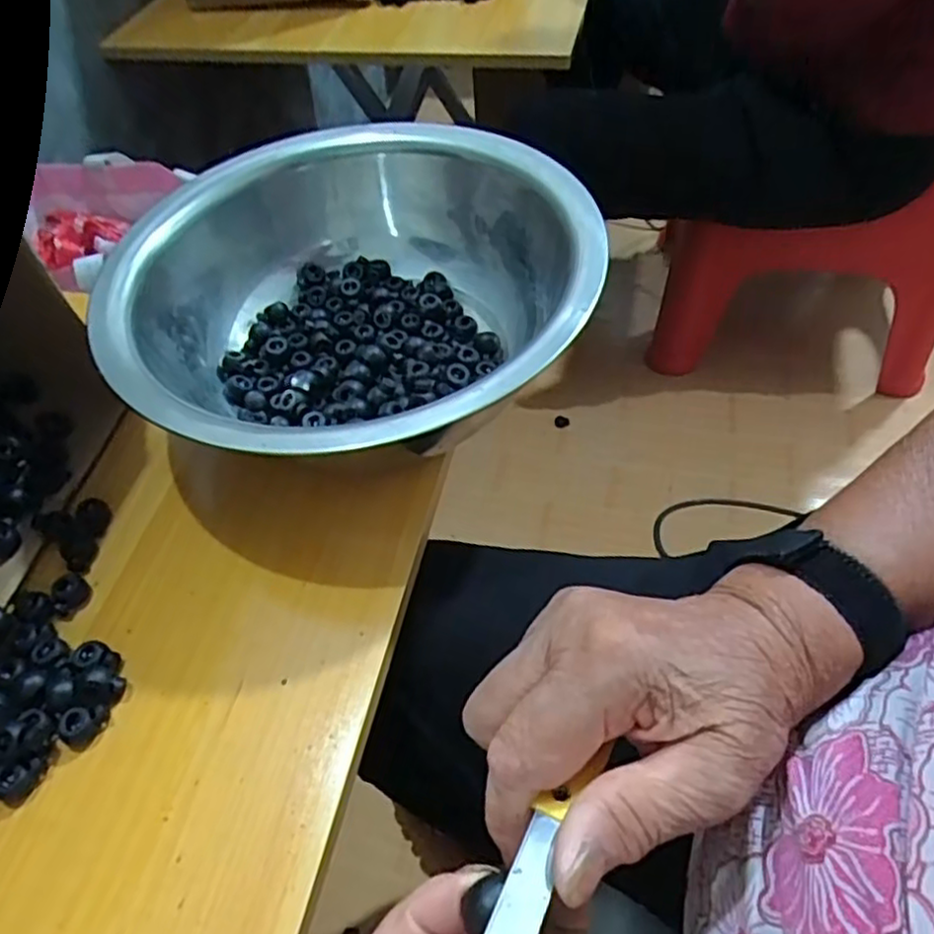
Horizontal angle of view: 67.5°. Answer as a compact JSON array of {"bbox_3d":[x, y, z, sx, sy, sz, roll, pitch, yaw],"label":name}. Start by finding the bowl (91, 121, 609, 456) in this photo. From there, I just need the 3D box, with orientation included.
[{"bbox_3d":[-0.056,-0.096,0.427,0.245,0.104,0.279,12,55,15],"label":"bowl"}]

